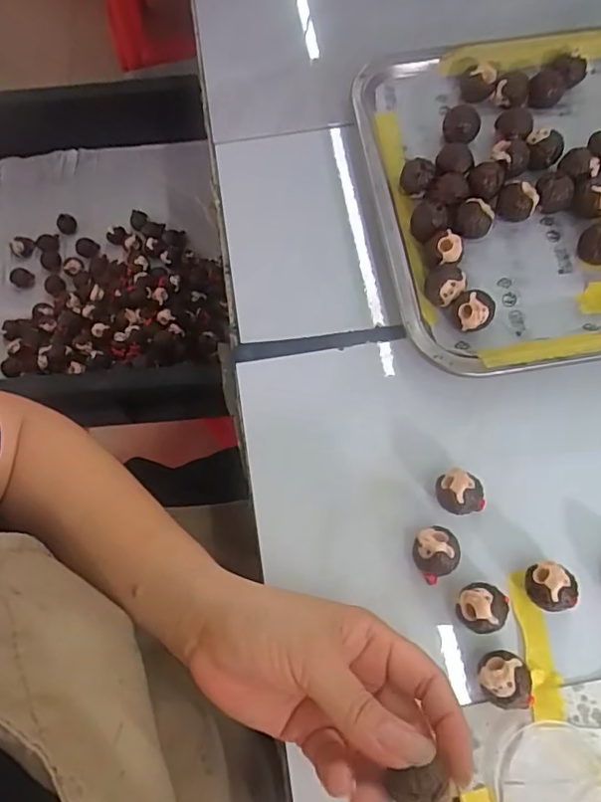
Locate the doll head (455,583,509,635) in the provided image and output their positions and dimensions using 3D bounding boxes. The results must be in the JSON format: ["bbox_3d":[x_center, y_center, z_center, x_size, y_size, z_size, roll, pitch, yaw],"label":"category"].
[{"bbox_3d":[0.094,0.109,0.293,0.024,0.024,0.024,1,69,2],"label":"doll head"}]

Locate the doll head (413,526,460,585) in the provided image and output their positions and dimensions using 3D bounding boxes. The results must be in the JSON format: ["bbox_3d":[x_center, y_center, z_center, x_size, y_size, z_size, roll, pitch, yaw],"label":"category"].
[{"bbox_3d":[0.073,0.082,0.303,0.025,0.022,0.025,-1,69,1],"label":"doll head"}]

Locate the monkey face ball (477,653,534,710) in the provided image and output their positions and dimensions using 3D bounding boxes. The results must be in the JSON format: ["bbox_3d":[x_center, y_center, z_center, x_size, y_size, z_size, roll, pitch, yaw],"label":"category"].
[{"bbox_3d":[0.101,0.140,0.281,0.024,0.019,0.025,3,70,3],"label":"monkey face ball"}]

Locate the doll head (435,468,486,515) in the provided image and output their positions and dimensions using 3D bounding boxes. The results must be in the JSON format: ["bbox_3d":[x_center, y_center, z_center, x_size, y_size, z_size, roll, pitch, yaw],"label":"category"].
[{"bbox_3d":[0.089,0.051,0.313,0.024,0.022,0.025,-1,69,1],"label":"doll head"}]

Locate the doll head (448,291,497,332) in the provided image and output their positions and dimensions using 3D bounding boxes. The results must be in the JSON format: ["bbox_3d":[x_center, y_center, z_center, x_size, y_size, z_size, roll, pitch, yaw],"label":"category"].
[{"bbox_3d":[0.108,-0.056,0.351,0.021,0.024,0.023,-1,69,1],"label":"doll head"}]

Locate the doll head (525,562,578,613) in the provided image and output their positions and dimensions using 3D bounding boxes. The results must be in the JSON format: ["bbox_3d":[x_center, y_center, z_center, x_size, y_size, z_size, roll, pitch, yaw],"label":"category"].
[{"bbox_3d":[0.132,0.099,0.296,0.024,0.026,0.023,-1,69,1],"label":"doll head"}]

